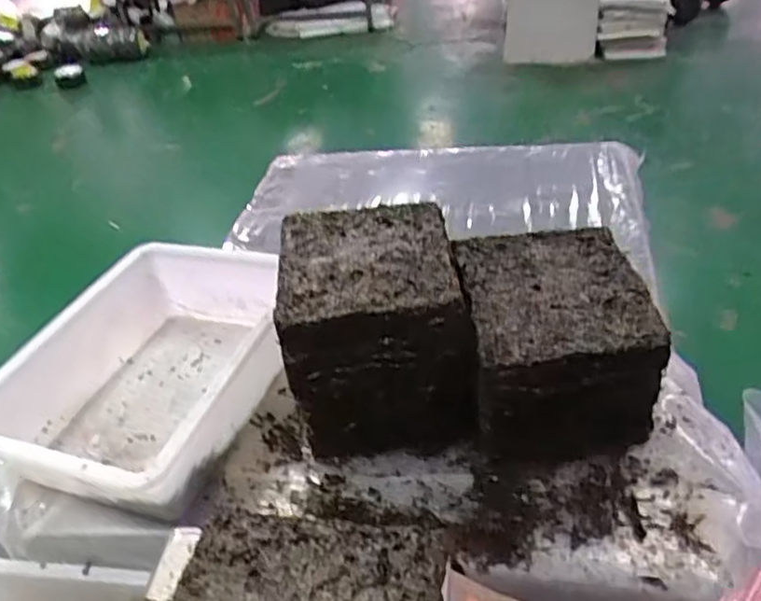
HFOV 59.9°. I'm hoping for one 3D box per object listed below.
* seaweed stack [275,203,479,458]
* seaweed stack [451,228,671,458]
[{"bbox_3d":[-0.001,0.039,0.735,0.181,0.208,0.190,-7,38,1],"label":"seaweed stack"},{"bbox_3d":[0.185,0.051,0.721,0.176,0.166,0.186,-6,38,2],"label":"seaweed stack"}]

